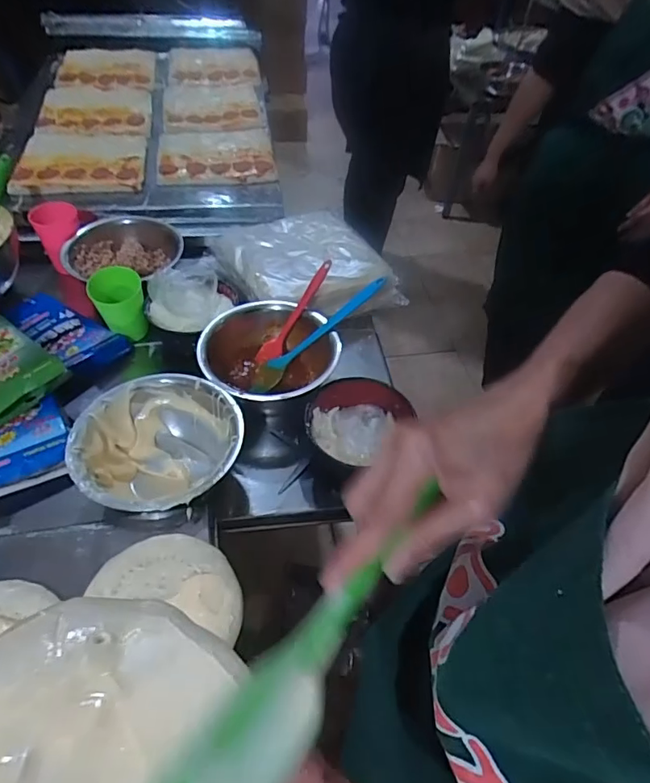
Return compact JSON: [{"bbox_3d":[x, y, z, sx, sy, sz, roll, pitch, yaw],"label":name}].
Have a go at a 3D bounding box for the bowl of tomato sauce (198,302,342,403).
[{"bbox_3d":[-0.074,-0.044,0.731,0.180,0.084,0.199,2,50,-3],"label":"bowl of tomato sauce"}]

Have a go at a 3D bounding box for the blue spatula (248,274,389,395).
[{"bbox_3d":[-0.013,-0.087,0.733,0.241,0.019,0.038,-39,56,4],"label":"blue spatula"}]

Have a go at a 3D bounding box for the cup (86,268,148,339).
[{"bbox_3d":[-0.316,-0.134,0.775,0.075,0.089,0.071,3,50,-3],"label":"cup"}]

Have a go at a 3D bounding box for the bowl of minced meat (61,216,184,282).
[{"bbox_3d":[-0.347,-0.237,0.874,0.178,0.061,0.205,-3,50,-4],"label":"bowl of minced meat"}]

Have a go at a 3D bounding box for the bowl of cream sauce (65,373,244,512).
[{"bbox_3d":[-0.197,0.077,0.620,0.188,0.089,0.185,3,50,-3],"label":"bowl of cream sauce"}]

